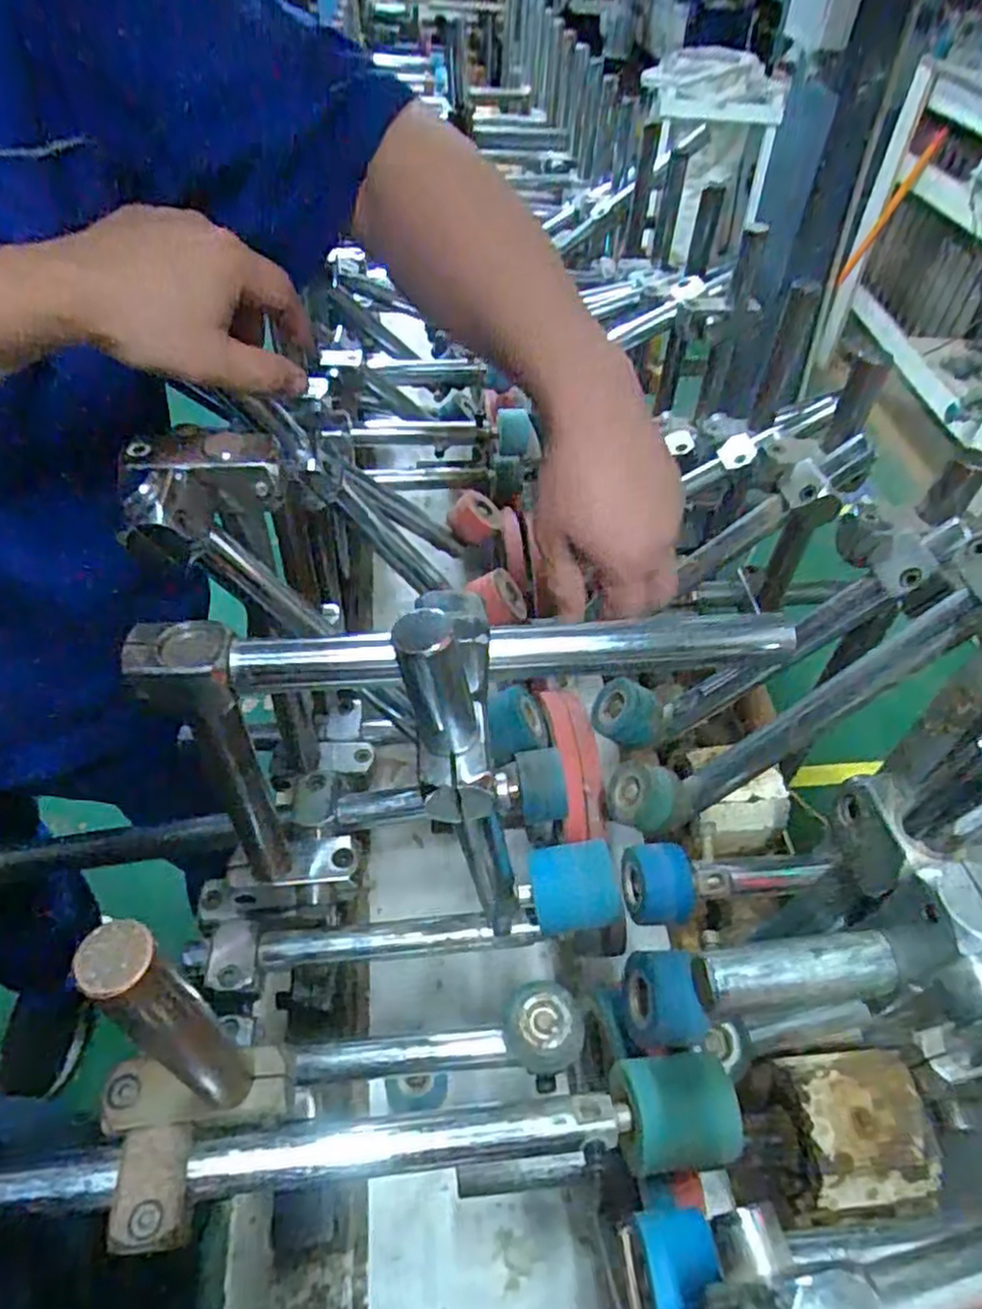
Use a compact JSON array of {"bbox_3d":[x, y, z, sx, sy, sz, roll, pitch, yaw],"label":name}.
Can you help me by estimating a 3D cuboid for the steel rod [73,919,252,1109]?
[{"bbox_3d":[-0.122,0.147,0.288,0.020,0.178,0.025,35,55,25],"label":"steel rod"}]

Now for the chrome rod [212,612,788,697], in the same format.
[{"bbox_3d":[0.013,-0.002,0.336,0.253,0.019,0.018,-3,48,-5],"label":"chrome rod"}]

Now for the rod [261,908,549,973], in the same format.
[{"bbox_3d":[-0.060,0.190,0.492,0.184,0.016,0.021,-3,48,-5],"label":"rod"}]

